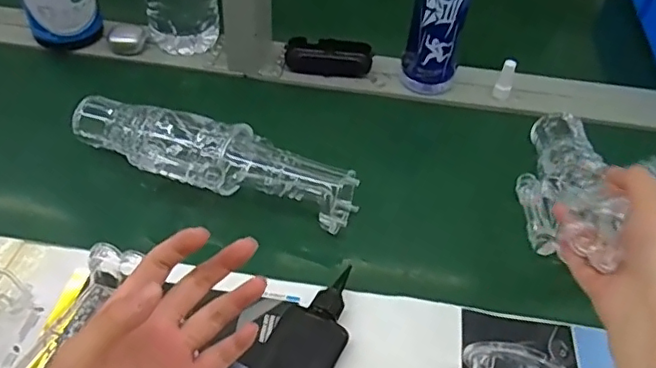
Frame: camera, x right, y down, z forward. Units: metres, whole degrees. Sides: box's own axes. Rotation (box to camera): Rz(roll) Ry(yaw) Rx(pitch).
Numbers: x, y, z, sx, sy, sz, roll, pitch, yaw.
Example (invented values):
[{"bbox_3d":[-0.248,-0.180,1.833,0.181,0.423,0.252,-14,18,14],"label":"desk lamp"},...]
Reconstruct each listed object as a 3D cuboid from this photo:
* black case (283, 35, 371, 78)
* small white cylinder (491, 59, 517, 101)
[{"bbox_3d":[0.002,-0.166,0.741,0.107,0.033,0.046,6,46,1],"label":"black case"},{"bbox_3d":[0.221,-0.129,0.710,0.020,0.047,0.019,20,48,14],"label":"small white cylinder"}]

